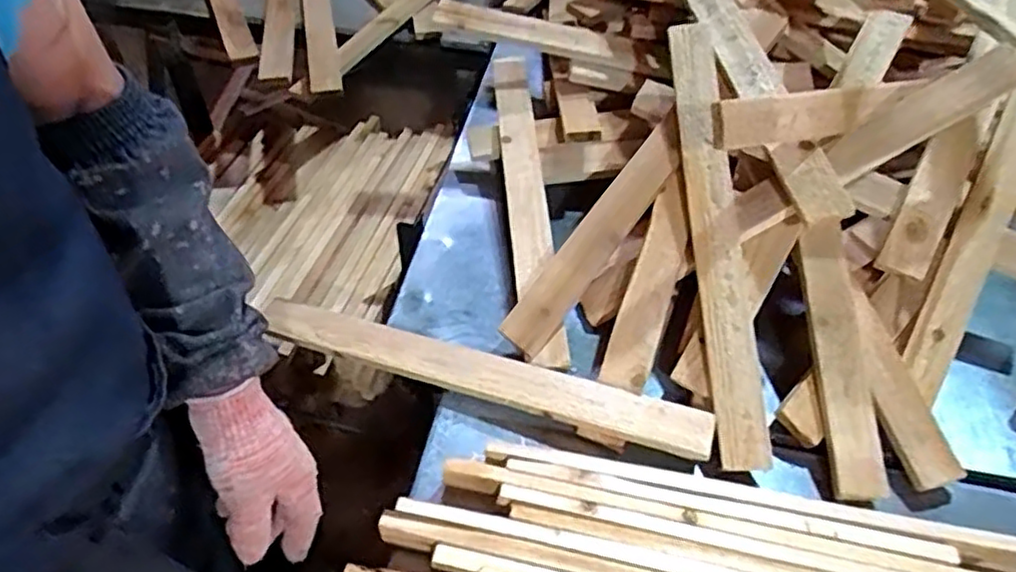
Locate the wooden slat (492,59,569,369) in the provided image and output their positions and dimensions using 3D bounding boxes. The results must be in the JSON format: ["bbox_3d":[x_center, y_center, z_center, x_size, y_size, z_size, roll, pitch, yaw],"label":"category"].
[{"bbox_3d":[0.020,-0.119,0.846,0.049,0.020,0.484,-11,57,8],"label":"wooden slat"}]

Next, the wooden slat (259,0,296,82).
[{"bbox_3d":[-0.406,-0.501,1.209,0.049,0.010,0.456,-6,50,-8],"label":"wooden slat"}]

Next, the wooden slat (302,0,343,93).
[{"bbox_3d":[-0.332,-0.475,1.176,0.049,0.017,0.451,-9,51,-11],"label":"wooden slat"}]

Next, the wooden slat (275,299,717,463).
[{"bbox_3d":[-0.034,0.092,0.705,0.479,0.012,0.049,15,62,13],"label":"wooden slat"}]

